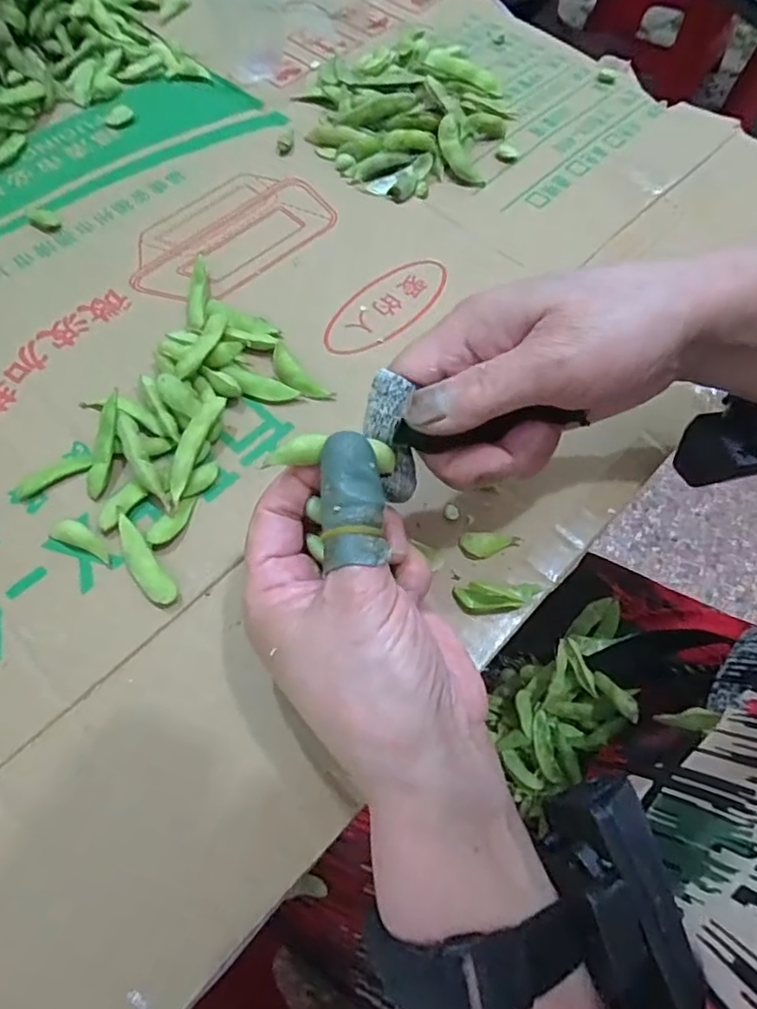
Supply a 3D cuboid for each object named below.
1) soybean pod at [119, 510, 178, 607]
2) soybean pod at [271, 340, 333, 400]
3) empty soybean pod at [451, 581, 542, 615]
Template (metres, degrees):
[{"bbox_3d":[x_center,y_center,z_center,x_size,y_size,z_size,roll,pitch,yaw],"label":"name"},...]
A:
[{"bbox_3d":[-0.112,0.027,0.271,0.013,0.008,0.051,-36,70,-16],"label":"soybean pod"},{"bbox_3d":[-0.046,-0.072,0.319,0.014,0.009,0.043,-40,71,-18],"label":"soybean pod"},{"bbox_3d":[0.055,0.044,0.265,0.039,0.005,0.016,4,64,1],"label":"empty soybean pod"}]

